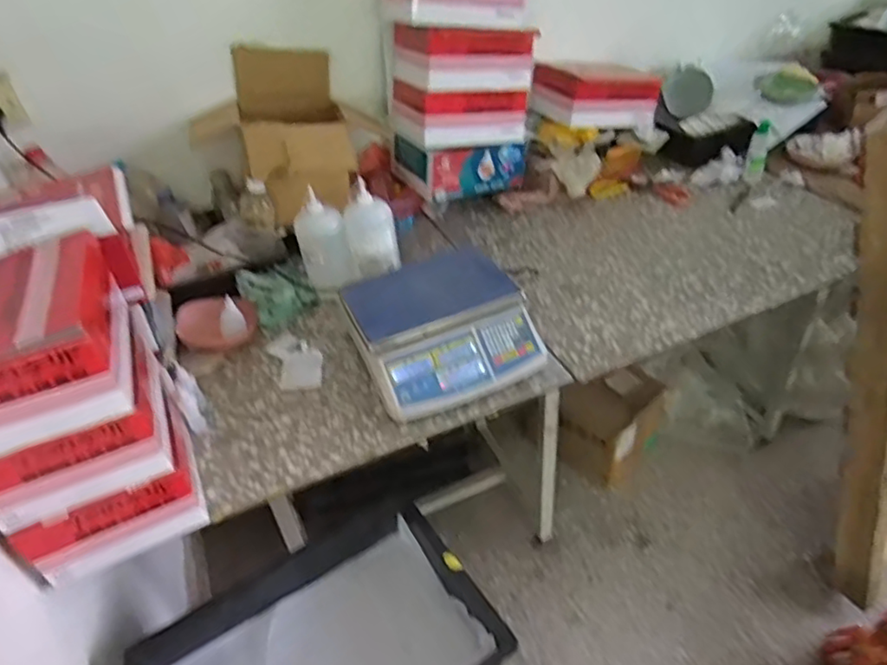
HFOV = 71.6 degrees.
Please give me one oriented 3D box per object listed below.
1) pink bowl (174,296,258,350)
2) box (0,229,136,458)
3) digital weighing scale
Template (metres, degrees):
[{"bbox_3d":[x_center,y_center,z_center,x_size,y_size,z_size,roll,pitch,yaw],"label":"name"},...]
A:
[{"bbox_3d":[-0.416,-0.016,1.116,0.133,0.060,0.109,11,44,19],"label":"pink bowl"},{"bbox_3d":[-0.495,0.005,0.723,0.206,0.120,0.247,-20,43,-14],"label":"box"},{"bbox_3d":[-0.008,-0.011,1.004,0.269,0.097,0.260,-22,44,-17],"label":"digital weighing scale"}]

